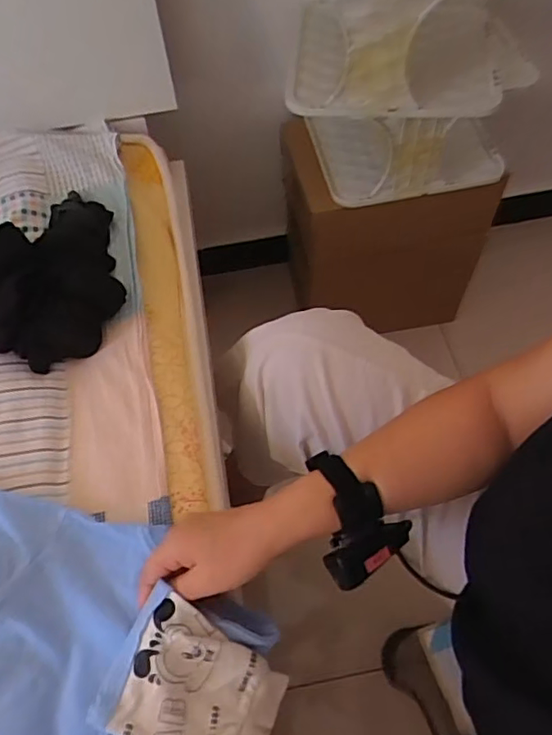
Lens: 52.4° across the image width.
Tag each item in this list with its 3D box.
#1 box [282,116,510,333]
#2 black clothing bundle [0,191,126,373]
[{"bbox_3d":[0.183,-0.241,1.003,0.319,0.354,0.201,-9,59,-3],"label":"box"},{"bbox_3d":[-0.260,-0.115,0.629,0.160,0.077,0.223,-10,58,-4],"label":"black clothing bundle"}]

